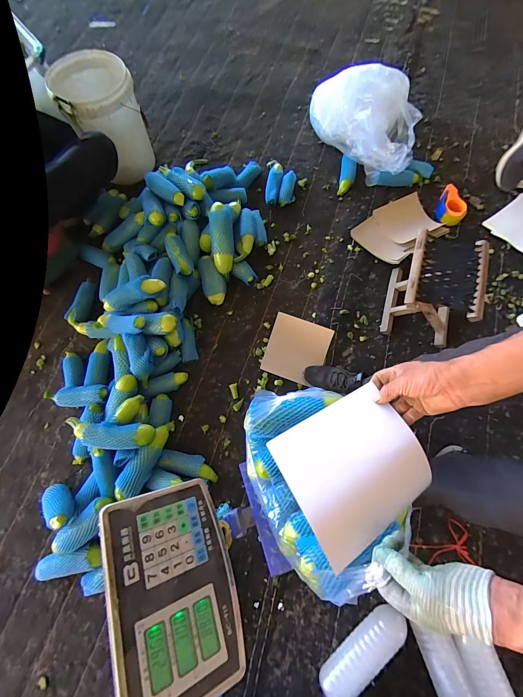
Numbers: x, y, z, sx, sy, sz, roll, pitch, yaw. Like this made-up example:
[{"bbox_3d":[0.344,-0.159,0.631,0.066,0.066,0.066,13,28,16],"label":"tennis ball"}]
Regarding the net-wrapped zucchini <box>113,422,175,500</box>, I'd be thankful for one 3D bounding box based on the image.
[{"bbox_3d":[-0.344,0.330,0.920,0.071,0.057,0.246,27,59,6],"label":"net-wrapped zucchini"}]

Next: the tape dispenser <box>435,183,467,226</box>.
[{"bbox_3d":[0.750,-0.564,1.189,0.104,0.043,0.168,20,72,9],"label":"tape dispenser"}]

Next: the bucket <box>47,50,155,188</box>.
[{"bbox_3d":[-0.596,-0.867,1.196,0.275,0.349,0.275,-1,70,2],"label":"bucket"}]

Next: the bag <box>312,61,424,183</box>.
[{"bbox_3d":[0.426,-0.891,1.181,0.210,0.269,0.412,-40,73,-11],"label":"bag"}]

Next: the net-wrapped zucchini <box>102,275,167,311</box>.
[{"bbox_3d":[-0.438,-0.185,1.038,0.219,0.071,0.074,-28,71,-8],"label":"net-wrapped zucchini"}]

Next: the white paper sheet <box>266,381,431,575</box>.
[{"bbox_3d":[0.147,0.186,0.473,0.203,0.029,0.195,-28,76,-10],"label":"white paper sheet"}]

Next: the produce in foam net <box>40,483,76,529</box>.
[{"bbox_3d":[-0.593,0.455,0.887,0.070,0.202,0.054,45,71,-34],"label":"produce in foam net"}]

